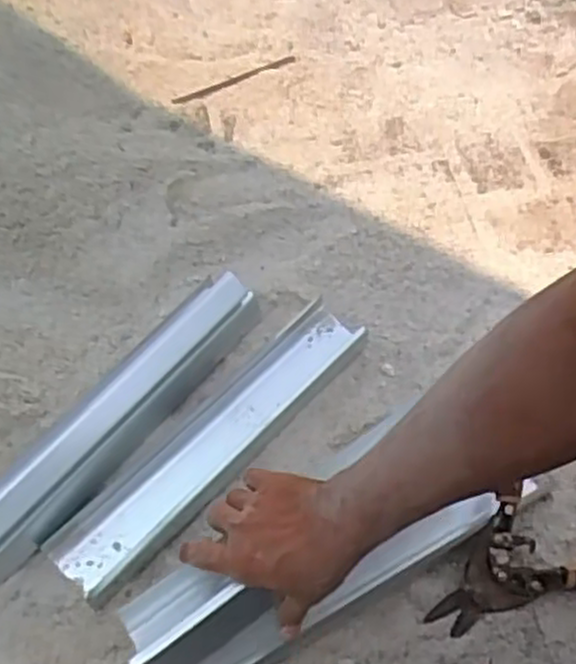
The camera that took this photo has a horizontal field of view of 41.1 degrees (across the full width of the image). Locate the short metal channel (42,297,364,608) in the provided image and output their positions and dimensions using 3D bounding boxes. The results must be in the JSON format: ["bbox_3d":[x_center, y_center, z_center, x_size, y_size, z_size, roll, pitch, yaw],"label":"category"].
[{"bbox_3d":[-0.072,0.107,0.797,0.080,0.032,0.390,36,64,25],"label":"short metal channel"}]

